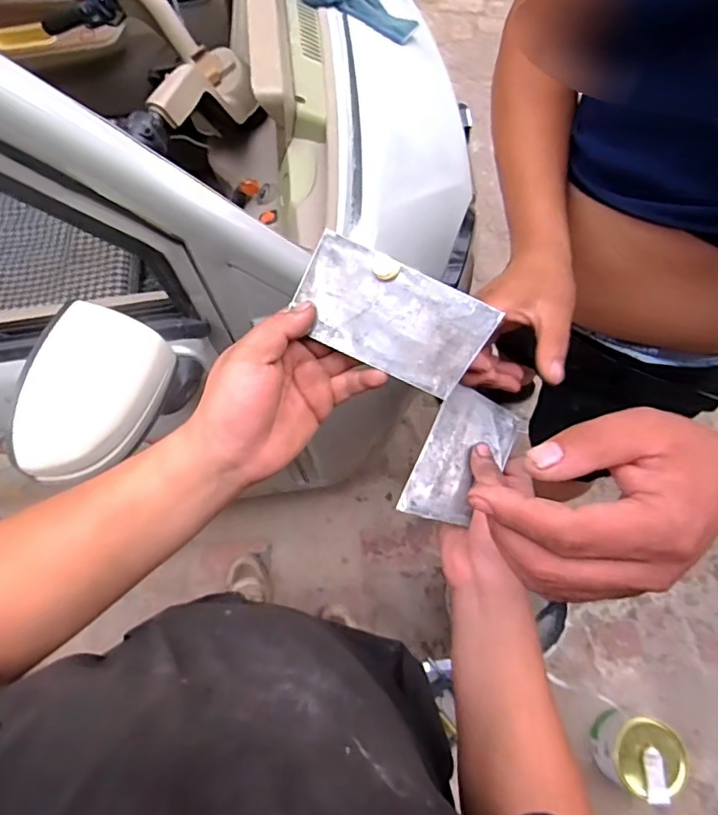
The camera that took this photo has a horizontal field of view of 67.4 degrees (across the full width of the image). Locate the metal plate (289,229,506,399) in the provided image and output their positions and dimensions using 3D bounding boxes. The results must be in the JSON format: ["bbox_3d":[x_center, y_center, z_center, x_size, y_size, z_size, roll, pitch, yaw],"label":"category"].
[{"bbox_3d":[0.022,-0.065,0.383,0.132,0.004,0.072,25,92,0],"label":"metal plate"}]

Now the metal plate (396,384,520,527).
[{"bbox_3d":[0.090,0.044,0.465,0.071,0.007,0.124,28,68,-4],"label":"metal plate"}]

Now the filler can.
[{"bbox_3d":[0.628,0.778,1.214,0.165,0.161,0.152,-1,69,2],"label":"filler can"}]

